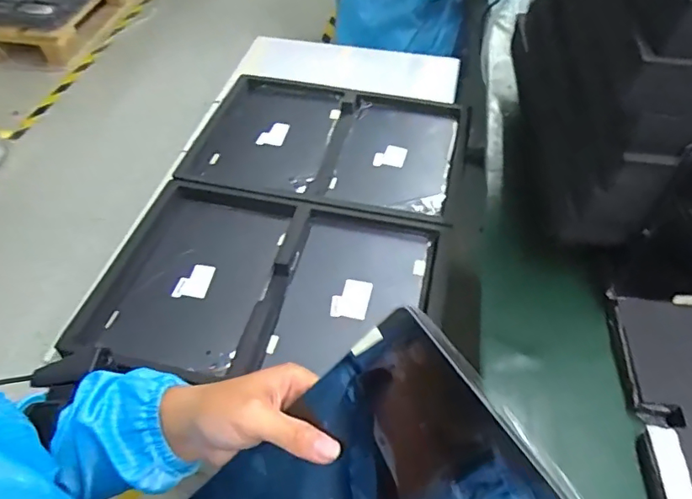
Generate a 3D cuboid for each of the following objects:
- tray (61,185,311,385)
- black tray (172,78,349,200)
[{"bbox_3d":[-0.194,0.030,0.665,0.227,0.025,0.273,9,52,7],"label":"tray"},{"bbox_3d":[-0.126,-0.196,0.848,0.222,0.026,0.299,9,46,5],"label":"black tray"}]

